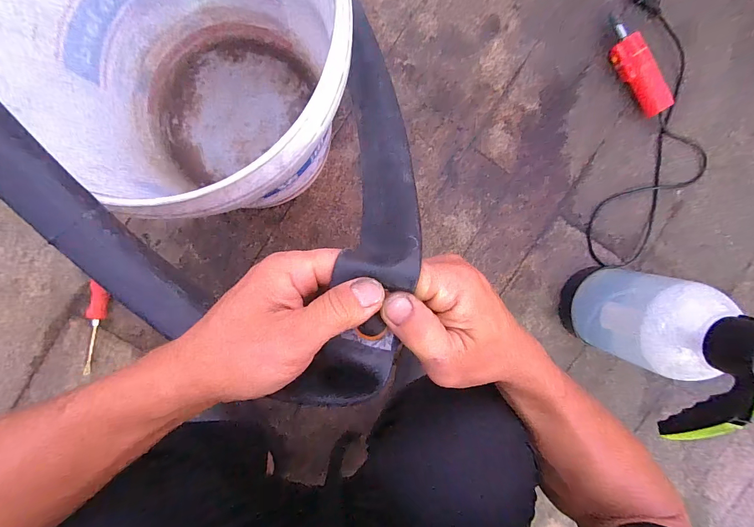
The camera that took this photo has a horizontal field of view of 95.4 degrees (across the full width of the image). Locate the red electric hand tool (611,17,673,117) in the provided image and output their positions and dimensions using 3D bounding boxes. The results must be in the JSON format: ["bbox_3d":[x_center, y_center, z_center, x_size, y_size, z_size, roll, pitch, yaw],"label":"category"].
[{"bbox_3d":[0.441,-0.334,0.581,0.046,0.037,0.179,-34,98,-1],"label":"red electric hand tool"}]

